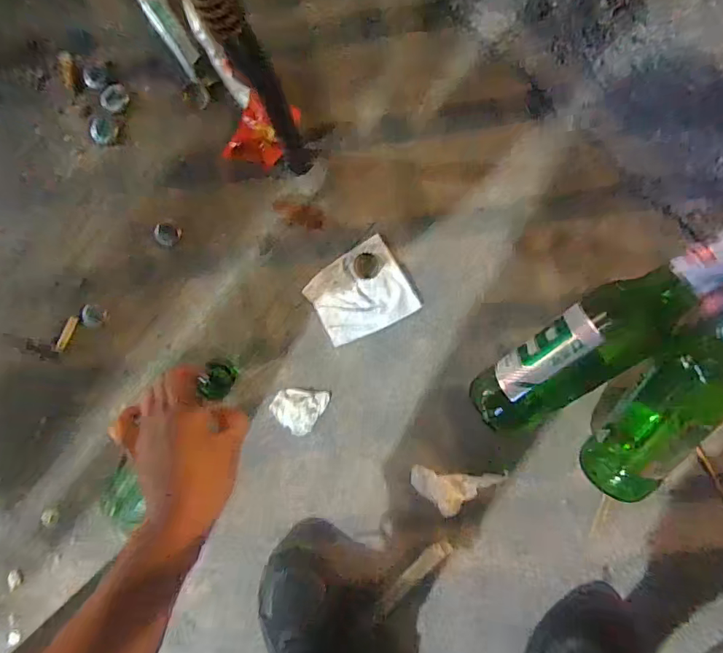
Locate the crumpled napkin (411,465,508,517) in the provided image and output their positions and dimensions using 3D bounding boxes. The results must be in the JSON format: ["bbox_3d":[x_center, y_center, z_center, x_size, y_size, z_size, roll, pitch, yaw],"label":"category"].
[{"bbox_3d":[0.102,0.177,0.497,0.098,0.013,0.051,2,98,5],"label":"crumpled napkin"}]

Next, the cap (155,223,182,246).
[{"bbox_3d":[-0.205,-0.097,0.491,0.026,0.004,0.022,21,99,2],"label":"cap"}]

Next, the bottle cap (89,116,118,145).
[{"bbox_3d":[-0.268,-0.203,0.487,0.024,0.009,0.026,1,98,5],"label":"bottle cap"}]

